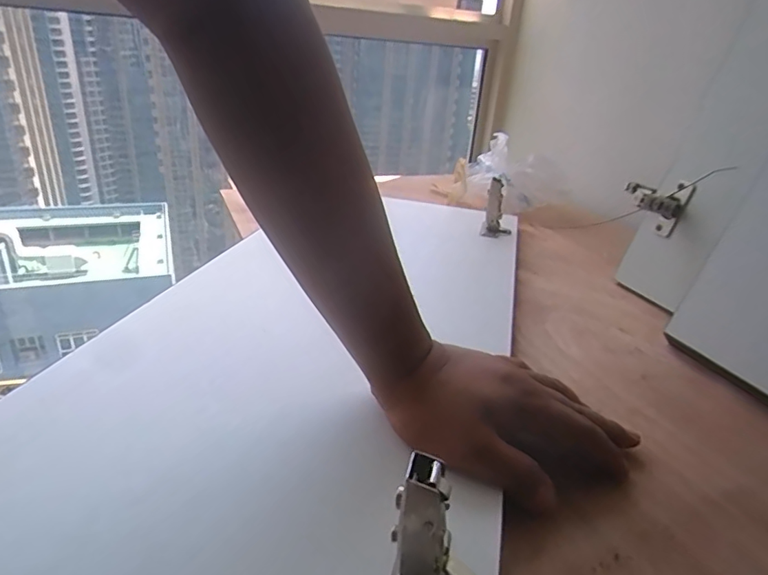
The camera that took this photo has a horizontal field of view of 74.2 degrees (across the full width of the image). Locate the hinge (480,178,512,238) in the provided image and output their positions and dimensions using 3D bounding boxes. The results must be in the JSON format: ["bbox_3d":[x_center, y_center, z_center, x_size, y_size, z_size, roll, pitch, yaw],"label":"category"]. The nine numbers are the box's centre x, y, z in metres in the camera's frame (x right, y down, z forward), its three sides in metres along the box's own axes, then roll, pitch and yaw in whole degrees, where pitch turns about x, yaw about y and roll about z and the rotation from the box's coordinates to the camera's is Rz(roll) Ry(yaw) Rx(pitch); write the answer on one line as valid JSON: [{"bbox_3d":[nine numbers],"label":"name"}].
[{"bbox_3d":[0.155,-0.100,0.682,0.040,0.083,0.040,9,26,11],"label":"hinge"}]

